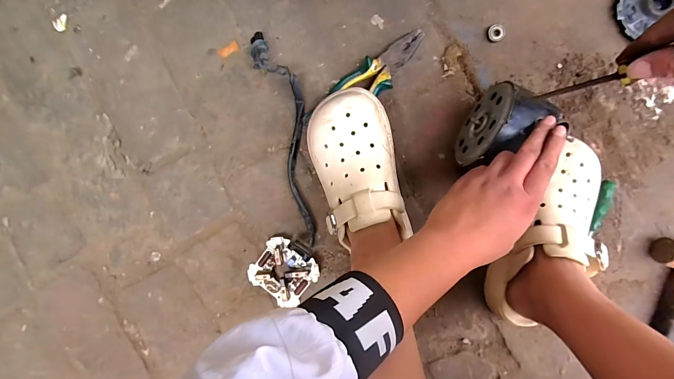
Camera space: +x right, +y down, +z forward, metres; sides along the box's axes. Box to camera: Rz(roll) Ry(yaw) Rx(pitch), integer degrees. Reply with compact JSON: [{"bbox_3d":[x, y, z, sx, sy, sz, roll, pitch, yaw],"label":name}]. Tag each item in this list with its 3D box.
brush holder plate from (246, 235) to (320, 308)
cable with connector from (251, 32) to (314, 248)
[{"bbox_3d":[-0.079,0.122,0.478,0.086,0.016,0.085,38,96,0],"label":"brush holder plate"},{"bbox_3d":[-0.058,-0.069,0.447,0.051,0.031,0.292,-15,94,5],"label":"cable with connector"}]

